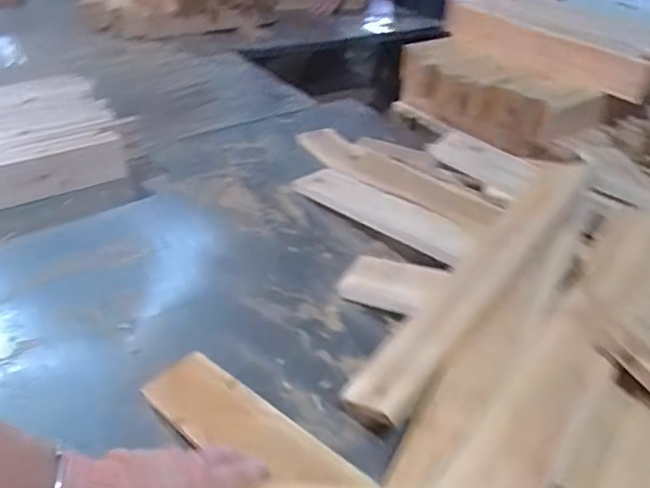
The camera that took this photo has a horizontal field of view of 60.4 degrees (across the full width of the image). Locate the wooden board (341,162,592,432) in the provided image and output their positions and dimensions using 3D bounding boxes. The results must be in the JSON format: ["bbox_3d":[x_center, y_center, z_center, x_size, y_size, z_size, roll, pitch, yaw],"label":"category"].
[{"bbox_3d":[0.202,0.037,0.703,0.085,0.020,0.486,11,45,48],"label":"wooden board"}]

